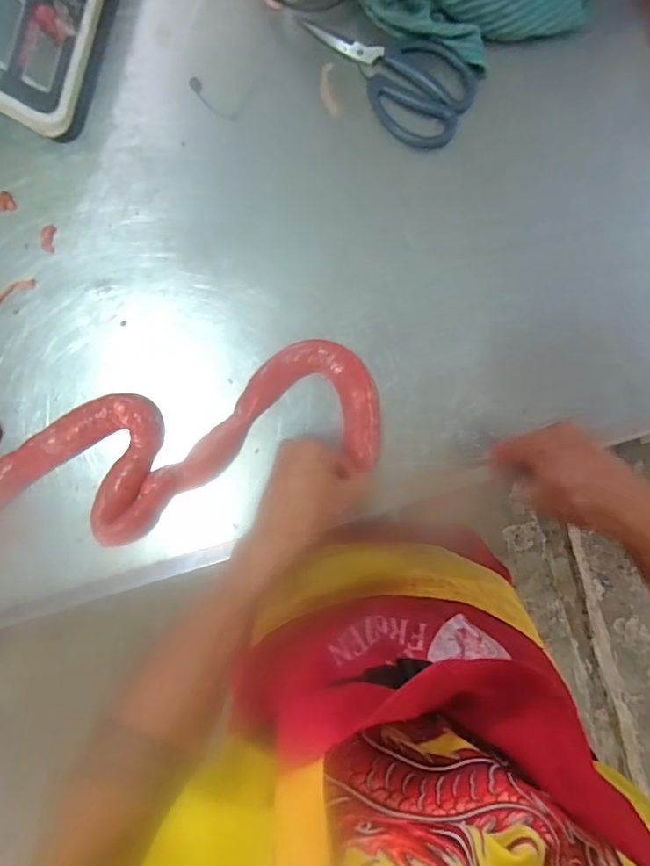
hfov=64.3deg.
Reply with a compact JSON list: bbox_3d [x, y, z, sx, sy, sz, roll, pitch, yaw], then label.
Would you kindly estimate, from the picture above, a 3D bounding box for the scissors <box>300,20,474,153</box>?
[{"bbox_3d":[0.060,-0.354,0.506,0.173,0.013,0.091,31,90,-4],"label":"scissors"}]

